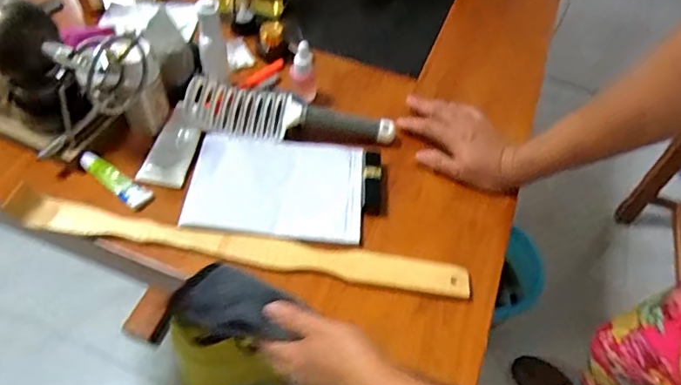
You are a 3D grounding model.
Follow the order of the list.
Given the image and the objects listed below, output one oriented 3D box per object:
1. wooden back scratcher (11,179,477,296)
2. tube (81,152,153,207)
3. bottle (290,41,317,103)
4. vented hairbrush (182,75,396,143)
[{"bbox_3d":[-0.103,0.053,0.510,0.462,0.014,0.037,11,63,2],"label":"wooden back scratcher"},{"bbox_3d":[-0.247,-0.017,0.554,0.093,0.022,0.027,34,57,20],"label":"tube"},{"bbox_3d":[-0.047,-0.158,0.644,0.033,0.089,0.040,0,52,-4],"label":"bottle"},{"bbox_3d":[-0.062,-0.097,0.616,0.248,0.037,0.064,3,52,-2],"label":"vented hairbrush"}]

